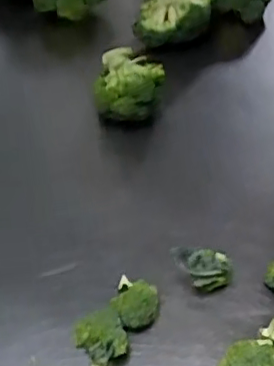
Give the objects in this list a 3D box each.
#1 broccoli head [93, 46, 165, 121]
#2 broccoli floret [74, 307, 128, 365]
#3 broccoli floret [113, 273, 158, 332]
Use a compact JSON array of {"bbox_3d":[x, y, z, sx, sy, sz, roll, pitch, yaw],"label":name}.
[{"bbox_3d":[-0.009,-0.156,0.961,0.088,0.079,0.095,-2,50,2],"label":"broccoli head"},{"bbox_3d":[-0.039,0.183,0.709,0.059,0.054,0.077,-14,50,-8],"label":"broccoli floret"},{"bbox_3d":[-0.003,0.142,0.745,0.054,0.054,0.067,-18,51,-11],"label":"broccoli floret"}]

